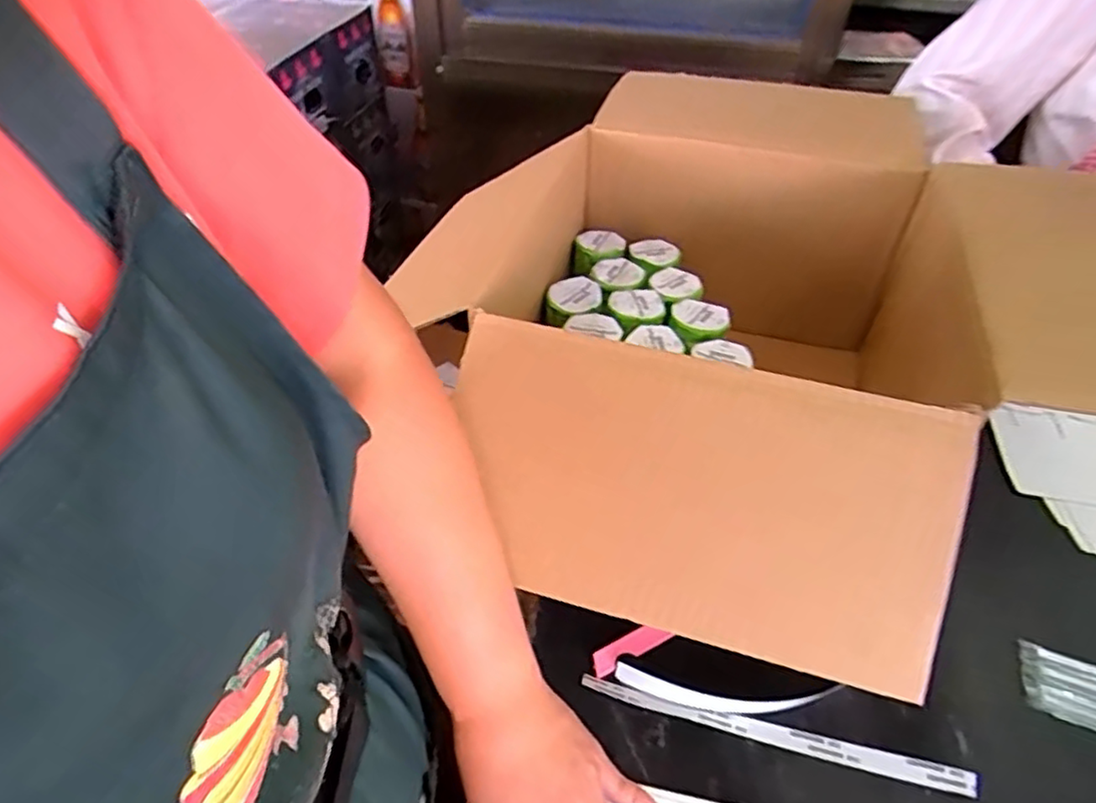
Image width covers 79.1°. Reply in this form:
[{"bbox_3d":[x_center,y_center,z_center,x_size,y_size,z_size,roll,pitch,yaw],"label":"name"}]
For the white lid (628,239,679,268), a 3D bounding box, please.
[{"bbox_3d":[0.112,-0.155,0.688,0.053,0.007,0.050,0,45,0],"label":"white lid"}]

